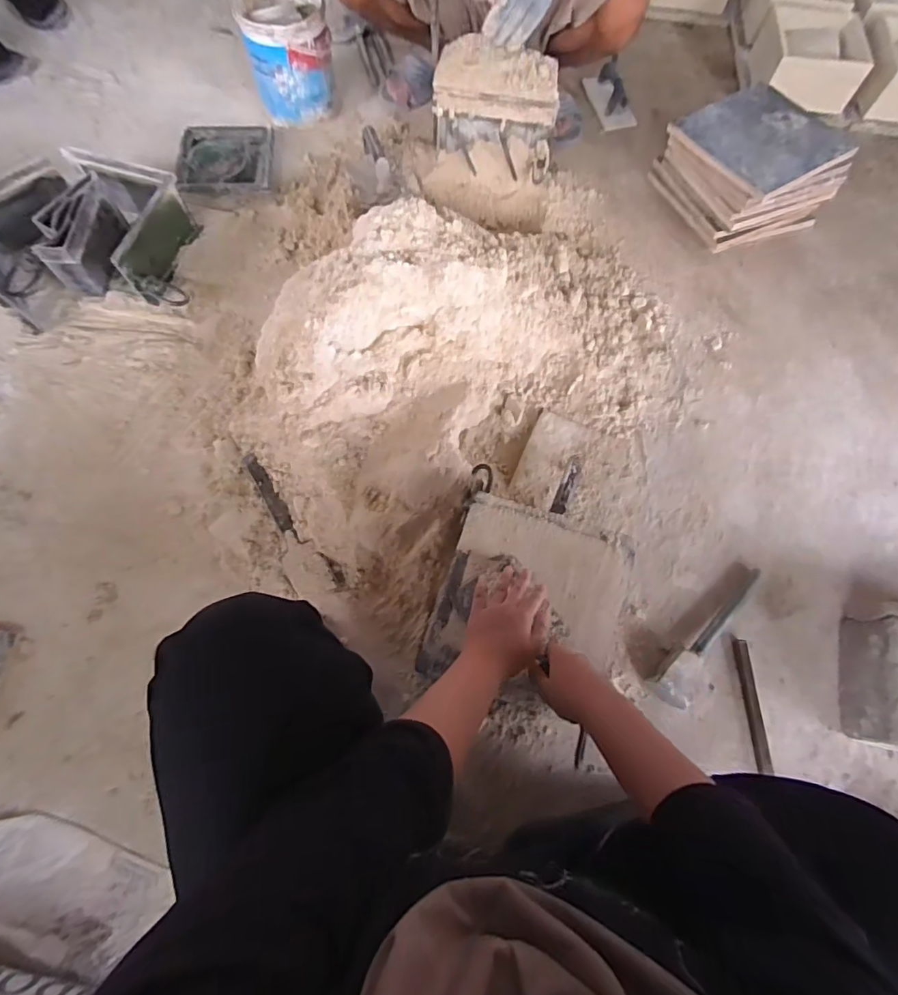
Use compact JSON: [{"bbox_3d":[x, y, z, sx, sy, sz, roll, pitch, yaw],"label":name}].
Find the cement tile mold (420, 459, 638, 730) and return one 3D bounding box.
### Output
[{"bbox_3d":[0.110,0.159,0.724,0.246,0.129,0.274,18,73,3],"label":"cement tile mold"}]

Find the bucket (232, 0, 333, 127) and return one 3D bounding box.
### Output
[{"bbox_3d":[-0.339,-0.950,1.065,0.173,0.163,0.181,-14,73,-7],"label":"bucket"}]

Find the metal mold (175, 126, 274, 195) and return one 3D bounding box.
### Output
[{"bbox_3d":[-0.462,-0.713,1.033,0.179,0.024,0.201,-5,73,-4],"label":"metal mold"}]

